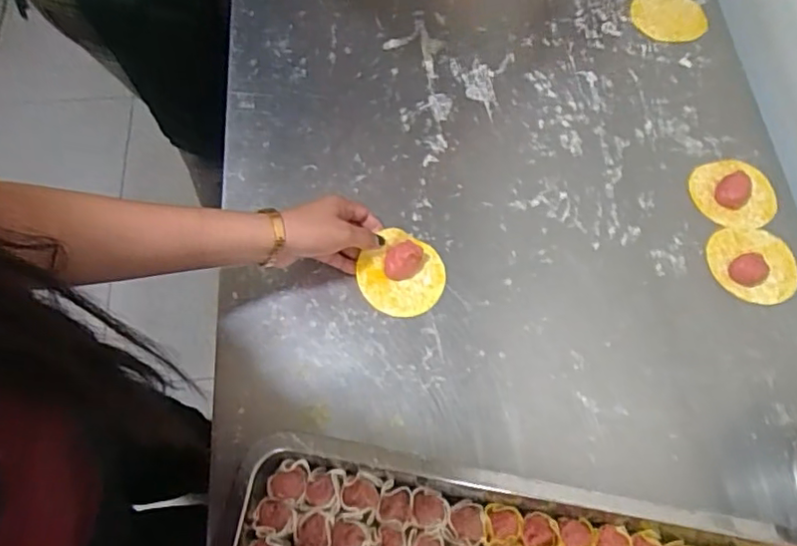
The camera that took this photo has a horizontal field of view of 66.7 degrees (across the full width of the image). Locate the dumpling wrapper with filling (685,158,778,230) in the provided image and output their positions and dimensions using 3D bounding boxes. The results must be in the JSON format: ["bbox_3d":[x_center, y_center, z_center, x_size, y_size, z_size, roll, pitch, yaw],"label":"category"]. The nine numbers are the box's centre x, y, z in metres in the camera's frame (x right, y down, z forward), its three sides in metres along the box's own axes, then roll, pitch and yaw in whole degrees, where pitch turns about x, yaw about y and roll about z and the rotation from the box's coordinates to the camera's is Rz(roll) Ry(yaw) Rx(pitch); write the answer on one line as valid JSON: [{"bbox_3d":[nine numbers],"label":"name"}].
[{"bbox_3d":[0.358,-0.084,0.642,0.090,0.010,0.081,-3,68,-2],"label":"dumpling wrapper with filling"}]

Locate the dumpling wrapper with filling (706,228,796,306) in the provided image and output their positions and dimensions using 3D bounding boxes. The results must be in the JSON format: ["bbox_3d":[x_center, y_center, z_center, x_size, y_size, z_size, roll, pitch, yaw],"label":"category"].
[{"bbox_3d":[0.357,-0.010,0.602,0.087,0.019,0.076,3,68,1],"label":"dumpling wrapper with filling"}]

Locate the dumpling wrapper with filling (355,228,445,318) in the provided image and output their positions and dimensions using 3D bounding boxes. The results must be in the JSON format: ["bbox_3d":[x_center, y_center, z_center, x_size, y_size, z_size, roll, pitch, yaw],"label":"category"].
[{"bbox_3d":[0.003,-0.002,0.577,0.080,0.030,0.078,0,67,0],"label":"dumpling wrapper with filling"}]

